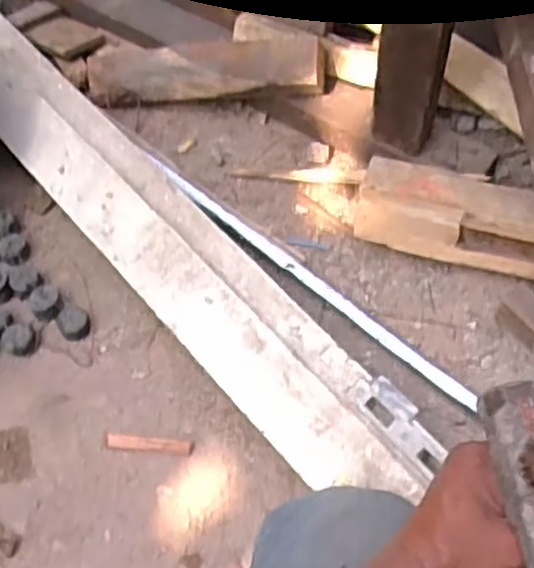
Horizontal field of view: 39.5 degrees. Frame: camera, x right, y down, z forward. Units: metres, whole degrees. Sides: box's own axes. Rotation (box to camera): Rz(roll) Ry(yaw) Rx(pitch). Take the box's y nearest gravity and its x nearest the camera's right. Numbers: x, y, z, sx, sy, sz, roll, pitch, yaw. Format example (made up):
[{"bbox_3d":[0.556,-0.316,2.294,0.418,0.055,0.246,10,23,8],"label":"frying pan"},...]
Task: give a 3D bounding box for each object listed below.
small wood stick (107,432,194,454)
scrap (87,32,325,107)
[{"bbox_3d":[-0.127,0.173,0.799,0.095,0.004,0.017,5,62,5],"label":"small wood stick"},{"bbox_3d":[-0.092,-0.284,0.989,0.342,0.047,0.077,1,101,20],"label":"scrap"}]

